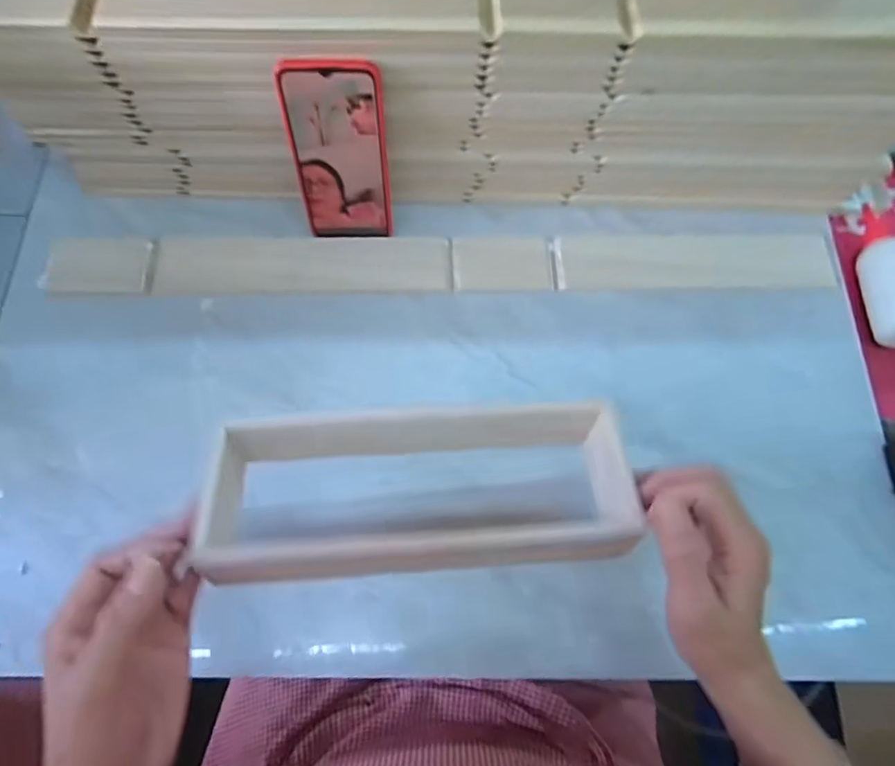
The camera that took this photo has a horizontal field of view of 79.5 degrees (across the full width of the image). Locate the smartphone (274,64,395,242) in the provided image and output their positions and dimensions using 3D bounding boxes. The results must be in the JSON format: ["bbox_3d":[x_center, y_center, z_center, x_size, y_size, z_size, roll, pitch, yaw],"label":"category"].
[{"bbox_3d":[-0.089,-0.186,0.455,0.077,0.162,0.006,0,57,-2],"label":"smartphone"}]

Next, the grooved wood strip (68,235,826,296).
[{"bbox_3d":[0.004,-0.116,0.524,0.738,0.014,0.062,0,72,-2],"label":"grooved wood strip"}]

